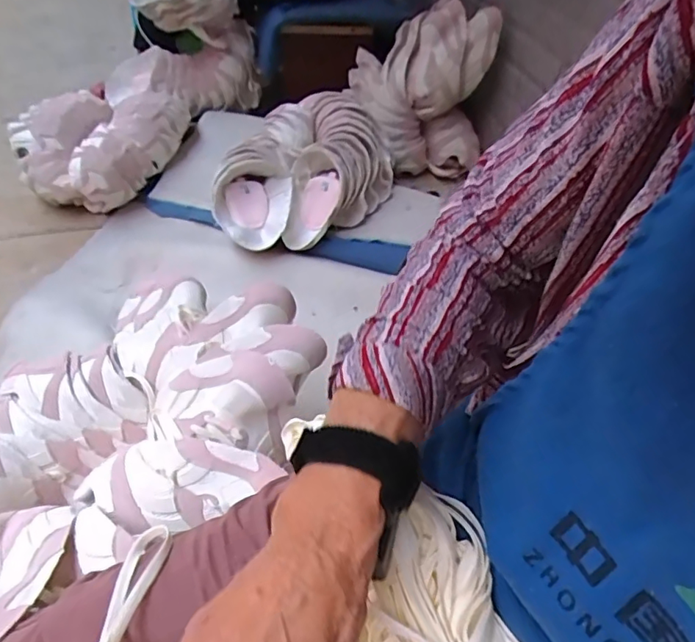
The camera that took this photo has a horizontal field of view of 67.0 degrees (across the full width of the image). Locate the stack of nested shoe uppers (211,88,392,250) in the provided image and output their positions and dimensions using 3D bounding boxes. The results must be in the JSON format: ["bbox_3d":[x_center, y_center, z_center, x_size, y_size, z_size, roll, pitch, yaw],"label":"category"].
[{"bbox_3d":[-0.085,-0.319,1.121,0.255,0.148,0.440,36,51,25],"label":"stack of nested shoe uppers"}]

